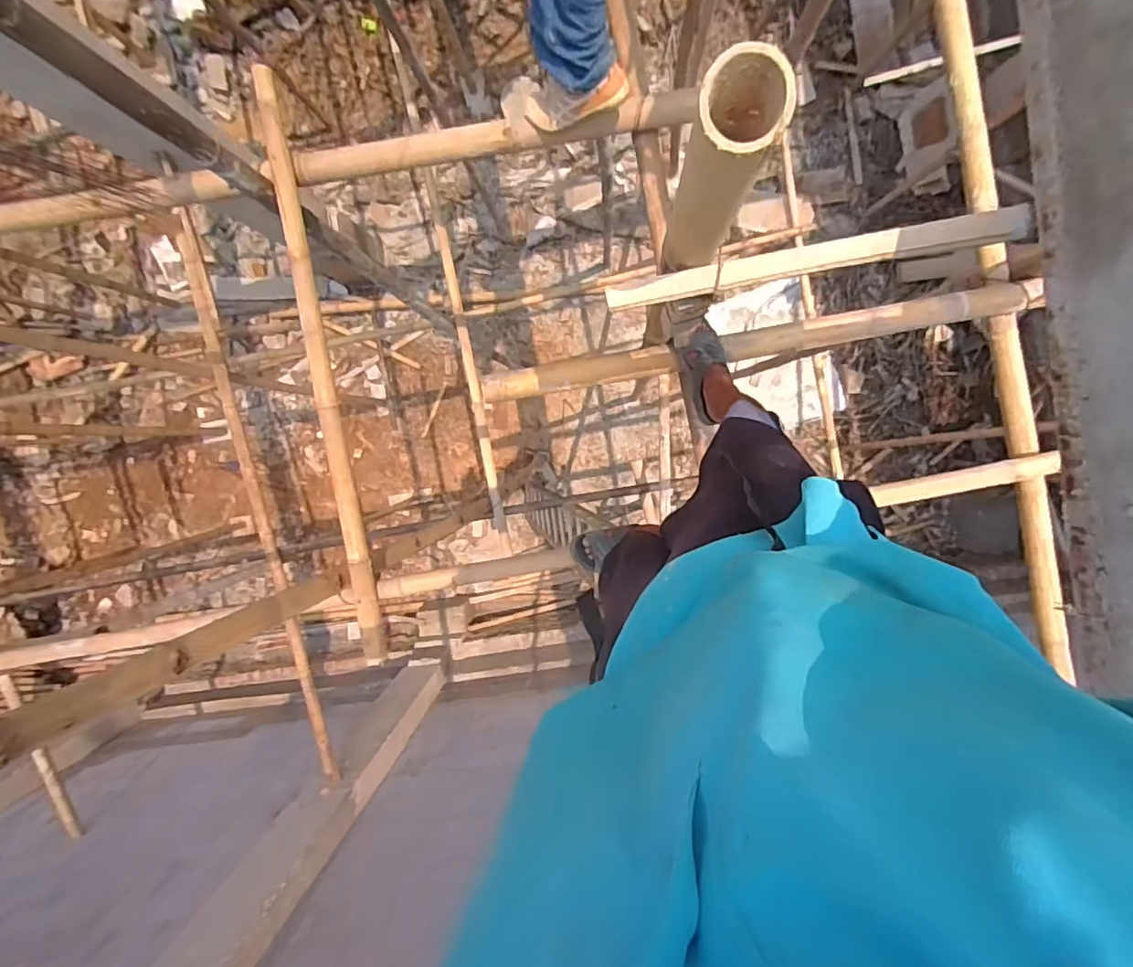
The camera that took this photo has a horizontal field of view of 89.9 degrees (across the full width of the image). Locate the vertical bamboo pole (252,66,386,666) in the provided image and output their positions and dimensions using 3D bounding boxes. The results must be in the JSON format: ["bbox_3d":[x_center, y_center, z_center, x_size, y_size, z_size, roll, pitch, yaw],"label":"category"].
[{"bbox_3d":[-0.596,-0.257,1.388,0.065,0.080,1.423,-8,96,5],"label":"vertical bamboo pole"}]

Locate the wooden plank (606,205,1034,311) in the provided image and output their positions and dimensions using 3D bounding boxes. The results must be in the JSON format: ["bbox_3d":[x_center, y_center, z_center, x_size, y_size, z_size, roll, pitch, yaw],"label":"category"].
[{"bbox_3d":[0.289,-0.266,0.677,0.478,0.031,0.036,-9,95,5],"label":"wooden plank"}]

